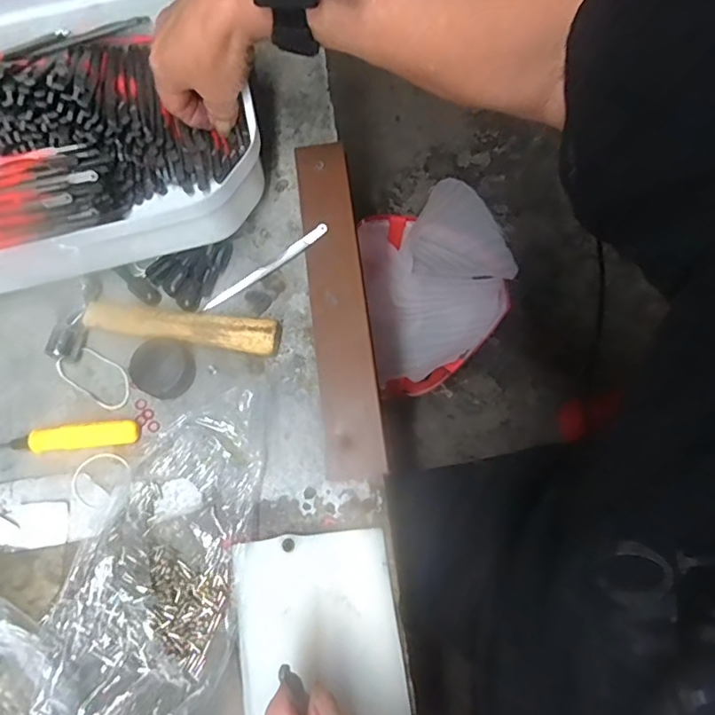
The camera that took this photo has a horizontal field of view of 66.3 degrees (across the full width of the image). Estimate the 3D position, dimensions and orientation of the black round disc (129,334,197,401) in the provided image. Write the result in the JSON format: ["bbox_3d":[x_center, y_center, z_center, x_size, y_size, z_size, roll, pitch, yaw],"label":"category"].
[{"bbox_3d":[-0.133,0.007,0.375,0.038,0.016,0.039,0,72,1],"label":"black round disc"}]

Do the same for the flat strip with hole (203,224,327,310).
[{"bbox_3d":[-0.065,-0.066,0.395,0.103,0.008,0.009,-35,75,-10],"label":"flat strip with hole"}]

